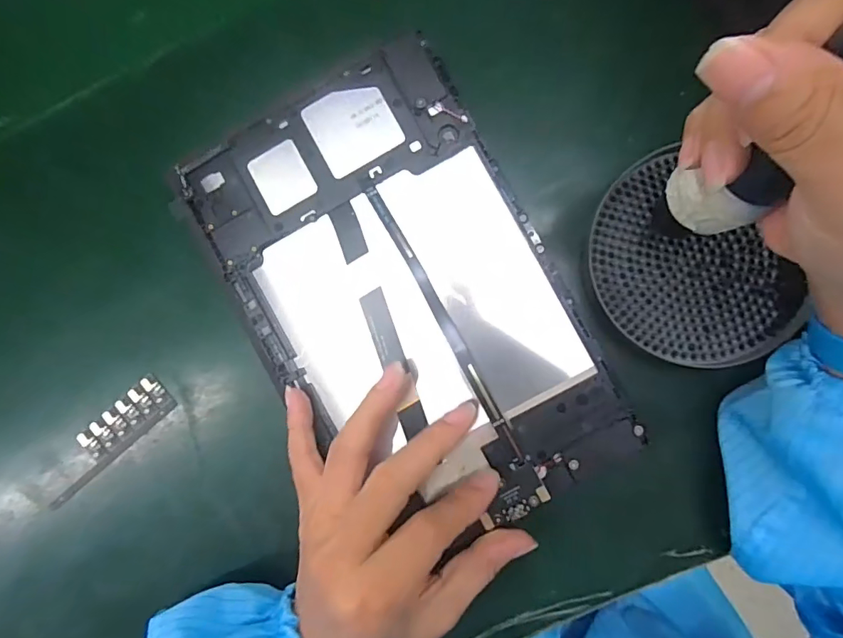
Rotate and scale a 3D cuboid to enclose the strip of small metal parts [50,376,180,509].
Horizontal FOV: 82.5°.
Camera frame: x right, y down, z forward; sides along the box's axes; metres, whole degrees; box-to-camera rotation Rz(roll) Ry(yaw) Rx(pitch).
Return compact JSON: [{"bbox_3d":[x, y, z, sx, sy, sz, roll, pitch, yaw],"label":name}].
[{"bbox_3d":[-0.185,0.071,0.281,0.093,0.012,0.023,-39,85,2],"label":"strip of small metal parts"}]

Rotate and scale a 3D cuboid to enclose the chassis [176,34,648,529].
[{"bbox_3d":[-0.007,-0.009,0.244,0.142,0.011,0.232,-29,88,4],"label":"chassis"}]

